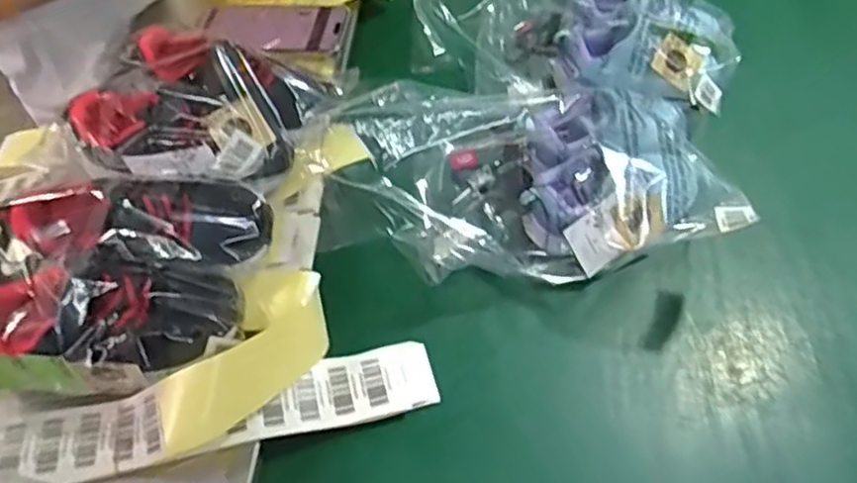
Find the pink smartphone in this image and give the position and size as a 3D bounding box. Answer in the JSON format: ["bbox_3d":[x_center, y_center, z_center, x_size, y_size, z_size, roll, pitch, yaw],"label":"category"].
[{"bbox_3d":[-0.157,-0.217,0.692,0.144,0.008,0.074,0,54,3],"label":"pink smartphone"}]

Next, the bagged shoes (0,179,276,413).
[{"bbox_3d":[-0.224,0.031,0.486,0.211,0.093,0.129,-9,54,-3],"label":"bagged shoes"}]

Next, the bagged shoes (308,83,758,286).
[{"bbox_3d":[0.073,-0.050,0.575,0.320,0.083,0.171,-5,54,-1],"label":"bagged shoes"}]

